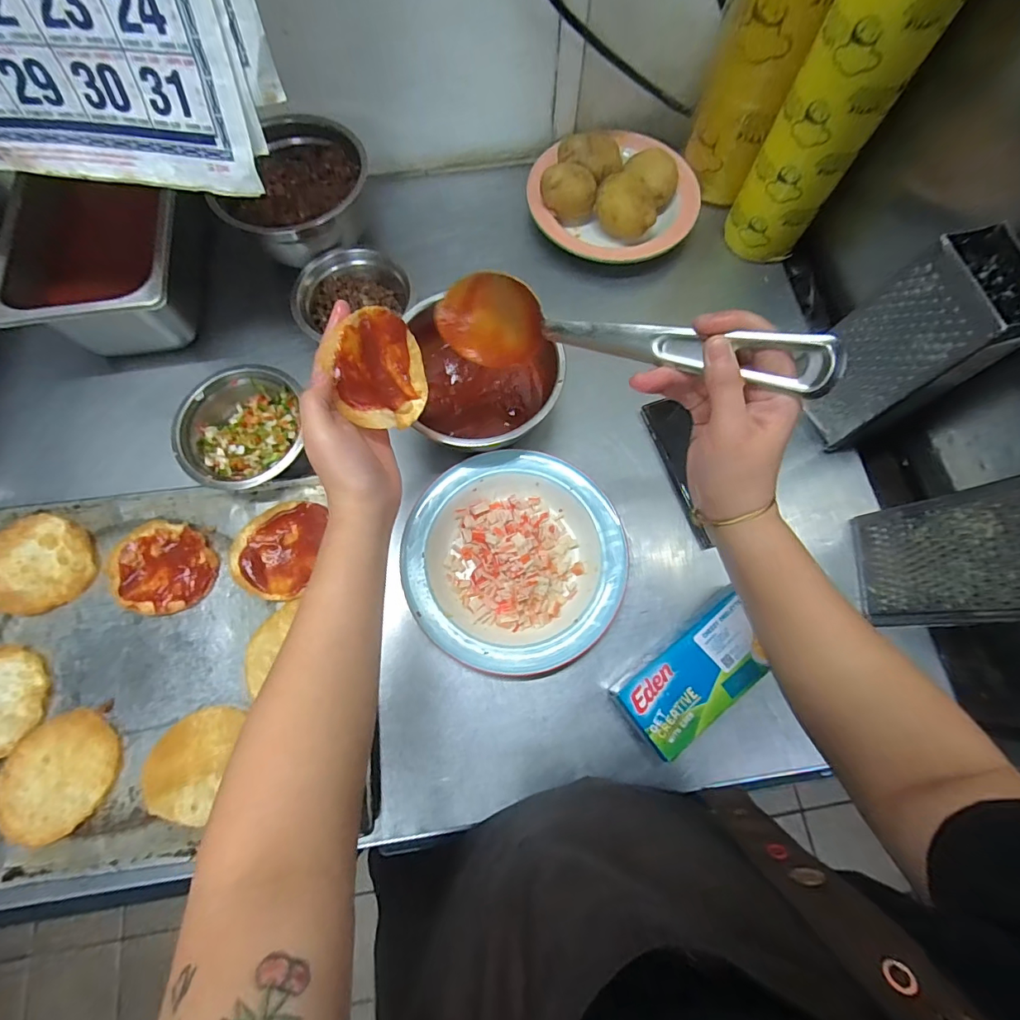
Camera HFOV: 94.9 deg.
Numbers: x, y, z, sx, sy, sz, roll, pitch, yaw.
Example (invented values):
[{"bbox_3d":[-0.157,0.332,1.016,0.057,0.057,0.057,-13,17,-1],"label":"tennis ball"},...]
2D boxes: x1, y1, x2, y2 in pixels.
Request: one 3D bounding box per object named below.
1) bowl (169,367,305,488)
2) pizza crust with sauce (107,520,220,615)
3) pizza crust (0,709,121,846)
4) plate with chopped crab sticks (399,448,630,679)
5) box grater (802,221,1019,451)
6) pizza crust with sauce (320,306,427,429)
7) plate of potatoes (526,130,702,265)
[{"bbox_3d":[-0.278,-0.082,0.482,0.115,0.040,0.121,-11,73,-3],"label":"bowl"},{"bbox_3d":[-0.347,0.056,0.467,0.101,0.010,0.088,7,73,2],"label":"pizza crust with sauce"},{"bbox_3d":[-0.396,0.233,0.414,0.094,0.019,0.095,-18,74,-5],"label":"pizza crust"},{"bbox_3d":[0.004,0.047,0.457,0.204,0.027,0.208,0,73,0],"label":"plate with chopped crab sticks"},{"bbox_3d":[0.367,-0.147,0.442,0.080,0.190,0.105,-23,74,-7],"label":"box grater"},{"bbox_3d":[-0.101,-0.110,0.366,0.079,0.011,0.090,-2,87,-45],"label":"pizza crust with sauce"},{"bbox_3d":[0.123,-0.391,0.576,0.193,0.057,0.169,-17,76,-6],"label":"plate of potatoes"}]

